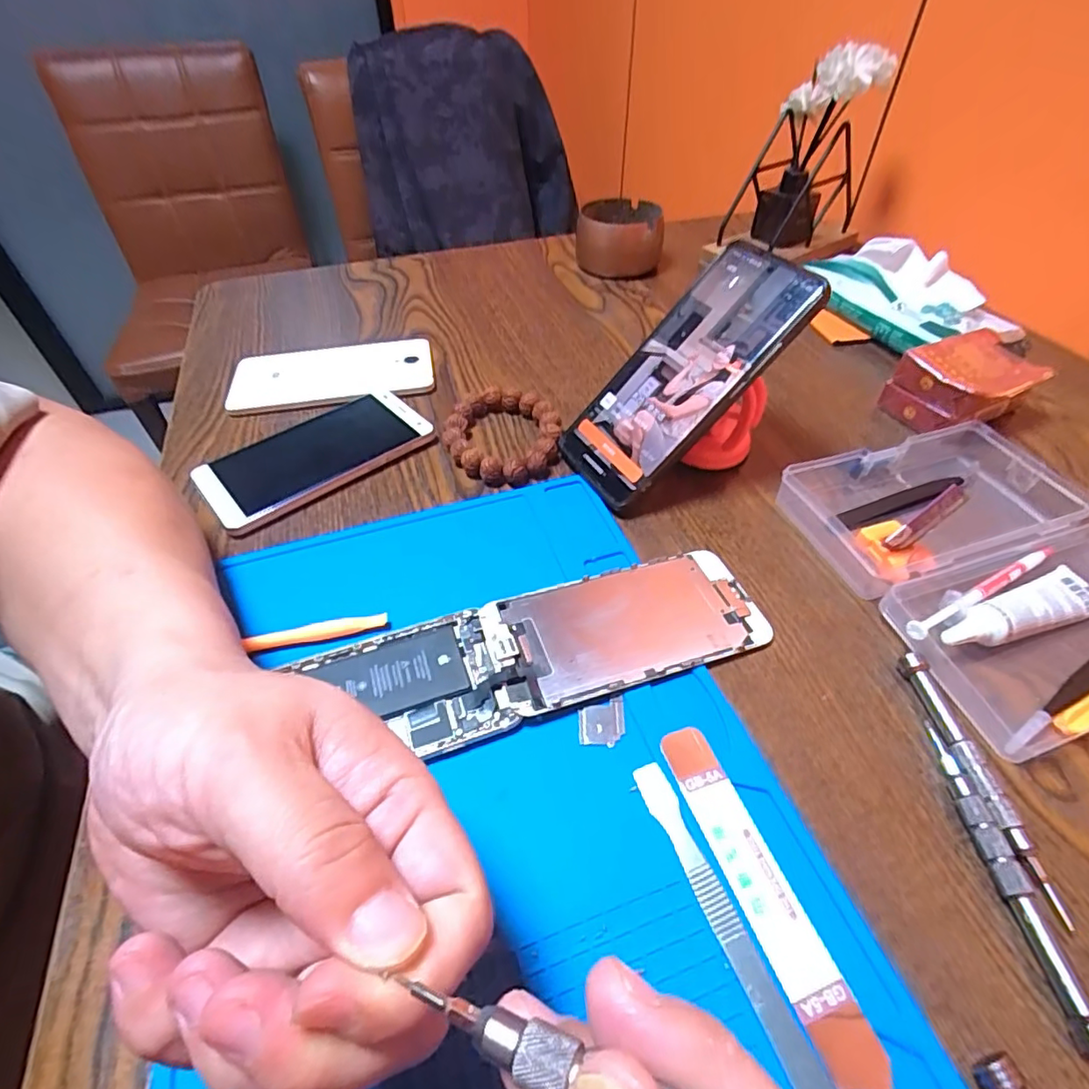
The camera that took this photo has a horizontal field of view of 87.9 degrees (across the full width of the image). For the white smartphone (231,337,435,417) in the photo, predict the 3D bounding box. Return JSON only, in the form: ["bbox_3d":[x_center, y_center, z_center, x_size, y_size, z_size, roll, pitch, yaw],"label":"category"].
[{"bbox_3d":[-0.163,-0.131,0.439,0.150,0.012,0.072,-8,48,-6],"label":"white smartphone"}]

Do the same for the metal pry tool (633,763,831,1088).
[{"bbox_3d":[0.065,0.134,0.196,0.012,0.004,0.121,-18,49,-15],"label":"metal pry tool"}]

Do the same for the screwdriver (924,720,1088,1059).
[{"bbox_3d":[0.166,0.117,0.206,0.010,0.011,0.104,-3,47,-2],"label":"screwdriver"}]

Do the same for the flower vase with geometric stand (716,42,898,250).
[{"bbox_3d":[0.245,-0.361,0.534,0.122,0.159,0.088,14,49,14],"label":"flower vase with geometric stand"}]

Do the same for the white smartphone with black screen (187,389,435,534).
[{"bbox_3d":[-0.150,-0.058,0.373,0.137,0.011,0.071,-35,55,-27],"label":"white smartphone with black screen"}]

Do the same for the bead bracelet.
[{"bbox_3d":[-0.028,-0.074,0.383,0.076,0.018,0.089,3,47,4],"label":"bead bracelet"}]

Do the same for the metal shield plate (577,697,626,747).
[{"bbox_3d":[0.025,0.077,0.247,0.020,0.004,0.021,-1,47,0],"label":"metal shield plate"}]

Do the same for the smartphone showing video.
[{"bbox_3d":[0.080,-0.100,0.336,0.162,0.007,0.072,-46,53,14],"label":"smartphone showing video"}]

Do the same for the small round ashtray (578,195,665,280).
[{"bbox_3d":[0.077,-0.314,0.580,0.086,0.051,0.096,4,47,5],"label":"small round ashtray"}]

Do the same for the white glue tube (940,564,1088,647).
[{"bbox_3d":[0.230,0.033,0.272,0.100,0.019,0.024,-16,49,-13],"label":"white glue tube"}]

